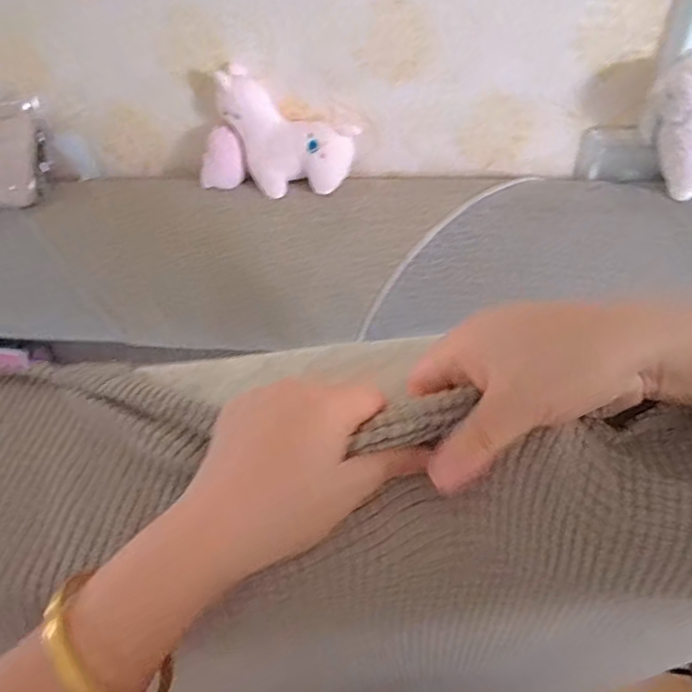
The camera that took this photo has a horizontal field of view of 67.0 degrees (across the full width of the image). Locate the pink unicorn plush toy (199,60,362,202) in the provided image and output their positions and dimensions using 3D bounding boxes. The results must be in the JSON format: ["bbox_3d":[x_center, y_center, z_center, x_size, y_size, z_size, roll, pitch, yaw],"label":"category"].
[{"bbox_3d":[-0.134,-0.400,0.993,0.303,0.193,0.131,7,49,13],"label":"pink unicorn plush toy"}]

